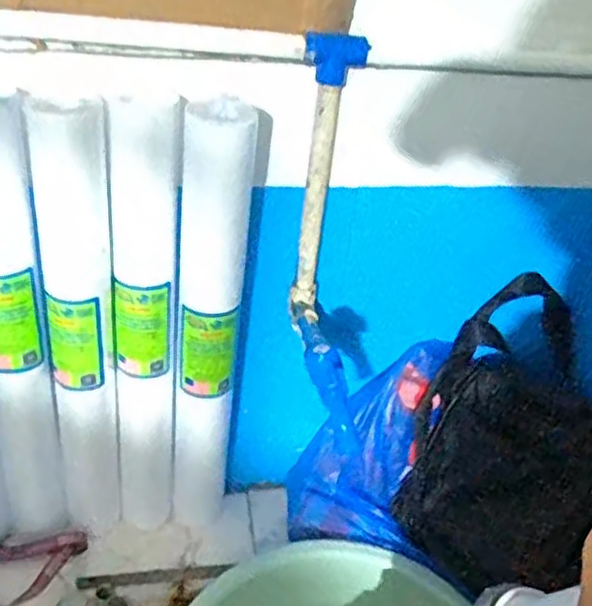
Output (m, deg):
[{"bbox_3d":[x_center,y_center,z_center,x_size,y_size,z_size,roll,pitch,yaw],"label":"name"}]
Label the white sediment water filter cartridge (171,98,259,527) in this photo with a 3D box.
[{"bbox_3d":[-0.089,0.036,0.736,0.070,0.485,0.069,3,33,-6],"label":"white sediment water filter cartridge"}]

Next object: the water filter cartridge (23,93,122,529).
[{"bbox_3d":[-0.215,0.039,0.713,0.062,0.490,0.060,-6,35,-19],"label":"water filter cartridge"}]

